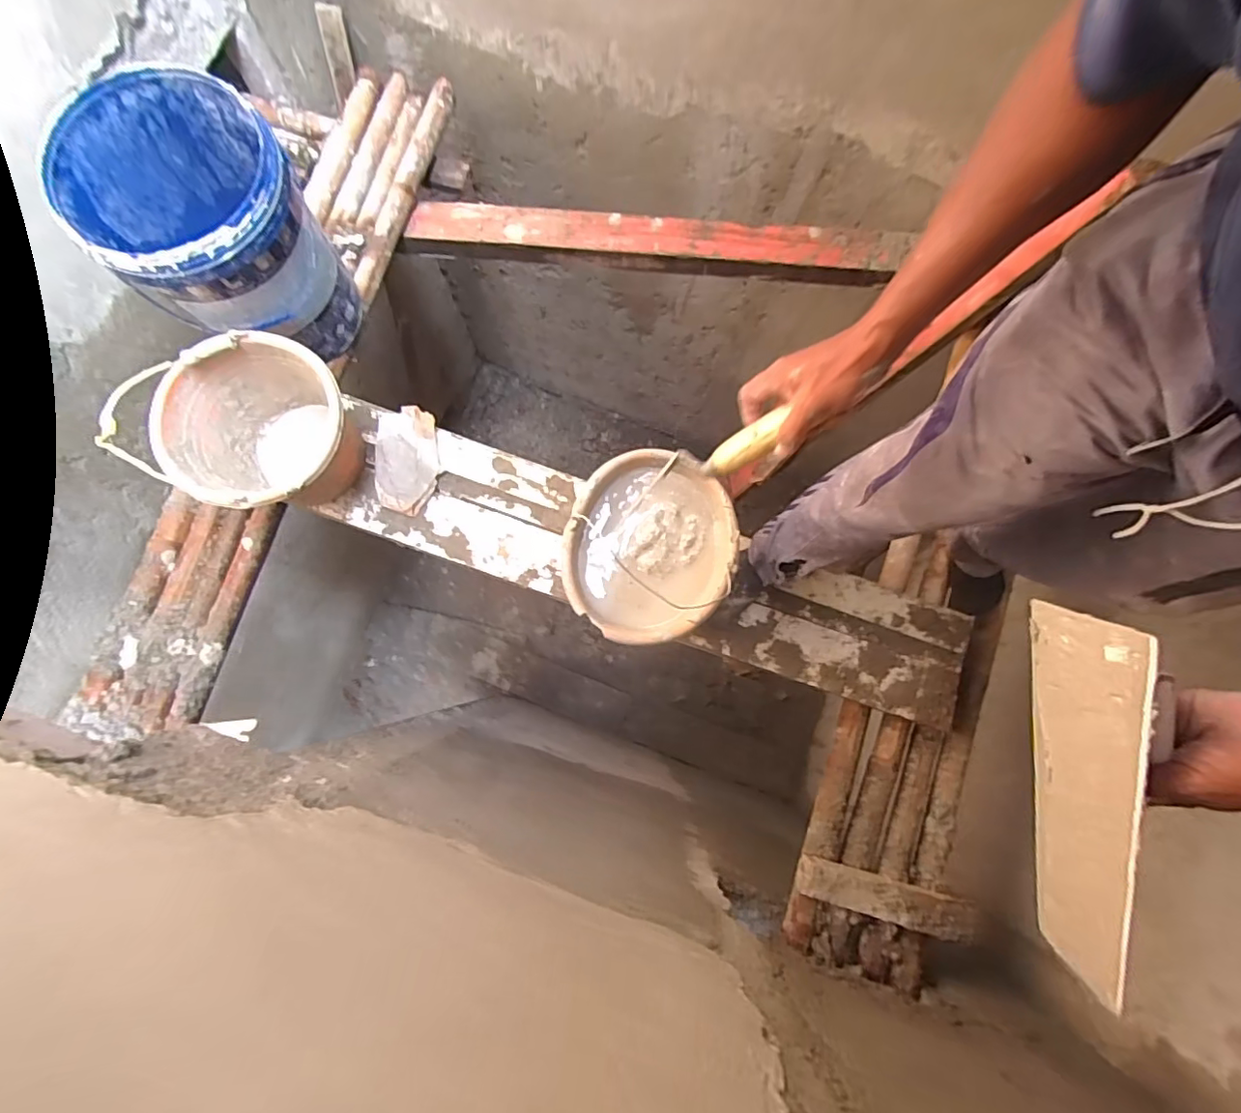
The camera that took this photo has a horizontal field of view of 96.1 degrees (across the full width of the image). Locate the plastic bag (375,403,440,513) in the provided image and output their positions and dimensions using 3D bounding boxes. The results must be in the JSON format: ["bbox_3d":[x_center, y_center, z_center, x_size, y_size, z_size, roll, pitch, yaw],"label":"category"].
[{"bbox_3d":[-0.385,-0.175,1.006,0.106,0.047,0.187,-2,79,-1],"label":"plastic bag"}]

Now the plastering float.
[{"bbox_3d":[0.367,0.177,0.419,0.061,0.101,0.270,-3,97,-1],"label":"plastering float"}]

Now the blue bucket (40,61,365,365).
[{"bbox_3d":[-0.628,-0.502,0.913,0.280,0.329,0.287,0,79,-1],"label":"blue bucket"}]

